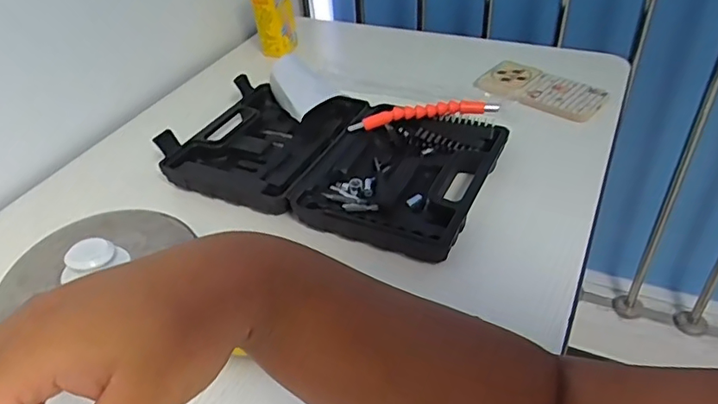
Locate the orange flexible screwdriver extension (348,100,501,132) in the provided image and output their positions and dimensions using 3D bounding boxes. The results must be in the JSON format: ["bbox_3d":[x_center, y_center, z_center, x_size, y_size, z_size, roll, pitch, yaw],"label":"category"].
[{"bbox_3d":[0.074,-0.097,0.614,0.167,0.030,0.015,-5,39,-2],"label":"orange flexible screwdriver extension"}]

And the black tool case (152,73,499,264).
[{"bbox_3d":[-0.032,-0.055,0.607,0.344,0.034,0.208,16,43,23],"label":"black tool case"}]

